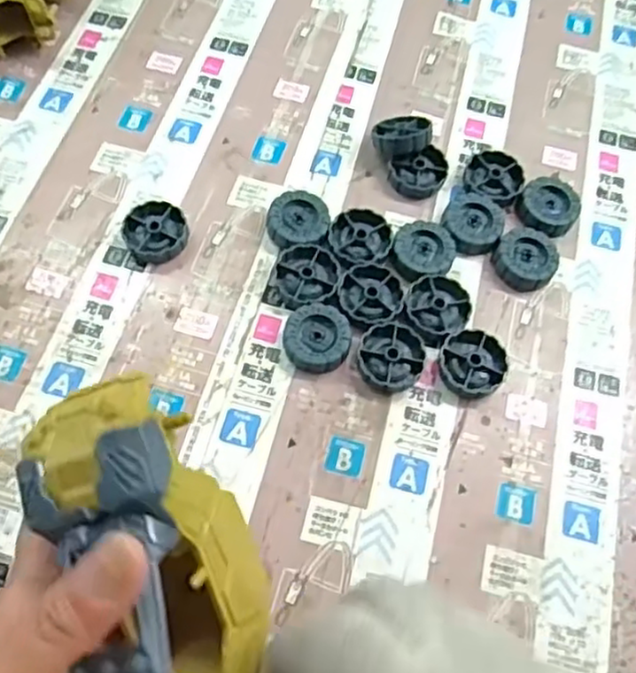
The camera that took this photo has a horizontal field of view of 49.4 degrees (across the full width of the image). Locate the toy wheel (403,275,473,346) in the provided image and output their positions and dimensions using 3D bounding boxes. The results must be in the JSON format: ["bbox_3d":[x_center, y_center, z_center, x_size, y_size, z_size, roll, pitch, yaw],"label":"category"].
[{"bbox_3d":[0.071,-0.016,0.416,0.041,0.013,0.038,1,66,-1],"label":"toy wheel"}]

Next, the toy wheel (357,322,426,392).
[{"bbox_3d":[0.042,0.013,0.398,0.037,0.011,0.040,1,66,-1],"label":"toy wheel"}]

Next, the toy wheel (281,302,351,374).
[{"bbox_3d":[0.000,0.001,0.398,0.037,0.010,0.038,1,66,-1],"label":"toy wheel"}]

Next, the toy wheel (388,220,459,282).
[{"bbox_3d":[0.065,-0.050,0.430,0.036,0.012,0.043,20,67,7],"label":"toy wheel"}]

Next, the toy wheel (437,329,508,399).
[{"bbox_3d":[0.090,0.016,0.401,0.038,0.013,0.039,1,66,-1],"label":"toy wheel"}]

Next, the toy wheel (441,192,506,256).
[{"bbox_3d":[0.099,-0.073,0.442,0.038,0.012,0.045,14,66,5],"label":"toy wheel"}]

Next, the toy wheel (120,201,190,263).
[{"bbox_3d":[-0.099,-0.064,0.426,0.037,0.015,0.038,1,66,-1],"label":"toy wheel"}]

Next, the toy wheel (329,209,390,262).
[{"bbox_3d":[0.026,-0.060,0.432,0.037,0.013,0.038,1,66,-1],"label":"toy wheel"}]

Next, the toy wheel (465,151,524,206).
[{"bbox_3d":[0.116,-0.104,0.459,0.038,0.013,0.036,1,66,-1],"label":"toy wheel"}]

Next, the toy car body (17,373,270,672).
[{"bbox_3d":[-0.057,0.086,0.250,0.069,0.056,0.142,-20,85,-10],"label":"toy car body"}]

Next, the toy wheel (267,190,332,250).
[{"bbox_3d":[-0.012,-0.071,0.433,0.038,0.015,0.037,1,66,-1],"label":"toy wheel"}]

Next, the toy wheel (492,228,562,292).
[{"bbox_3d":[0.132,-0.048,0.434,0.037,0.013,0.043,38,70,14],"label":"toy wheel"}]

